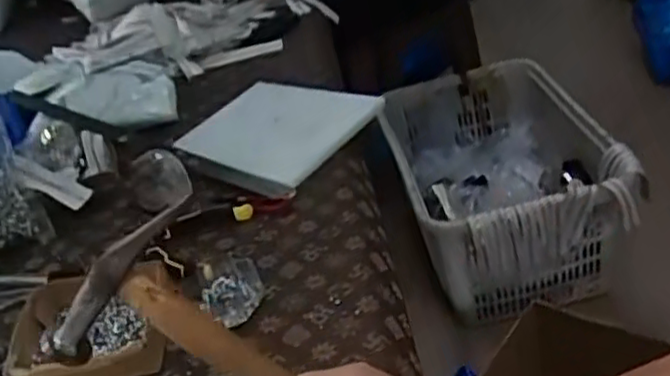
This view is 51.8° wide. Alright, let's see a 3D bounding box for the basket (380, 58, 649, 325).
[{"bbox_3d":[0.397,-0.028,1.772,0.475,0.343,0.754,-13,32,2],"label":"basket"}]

